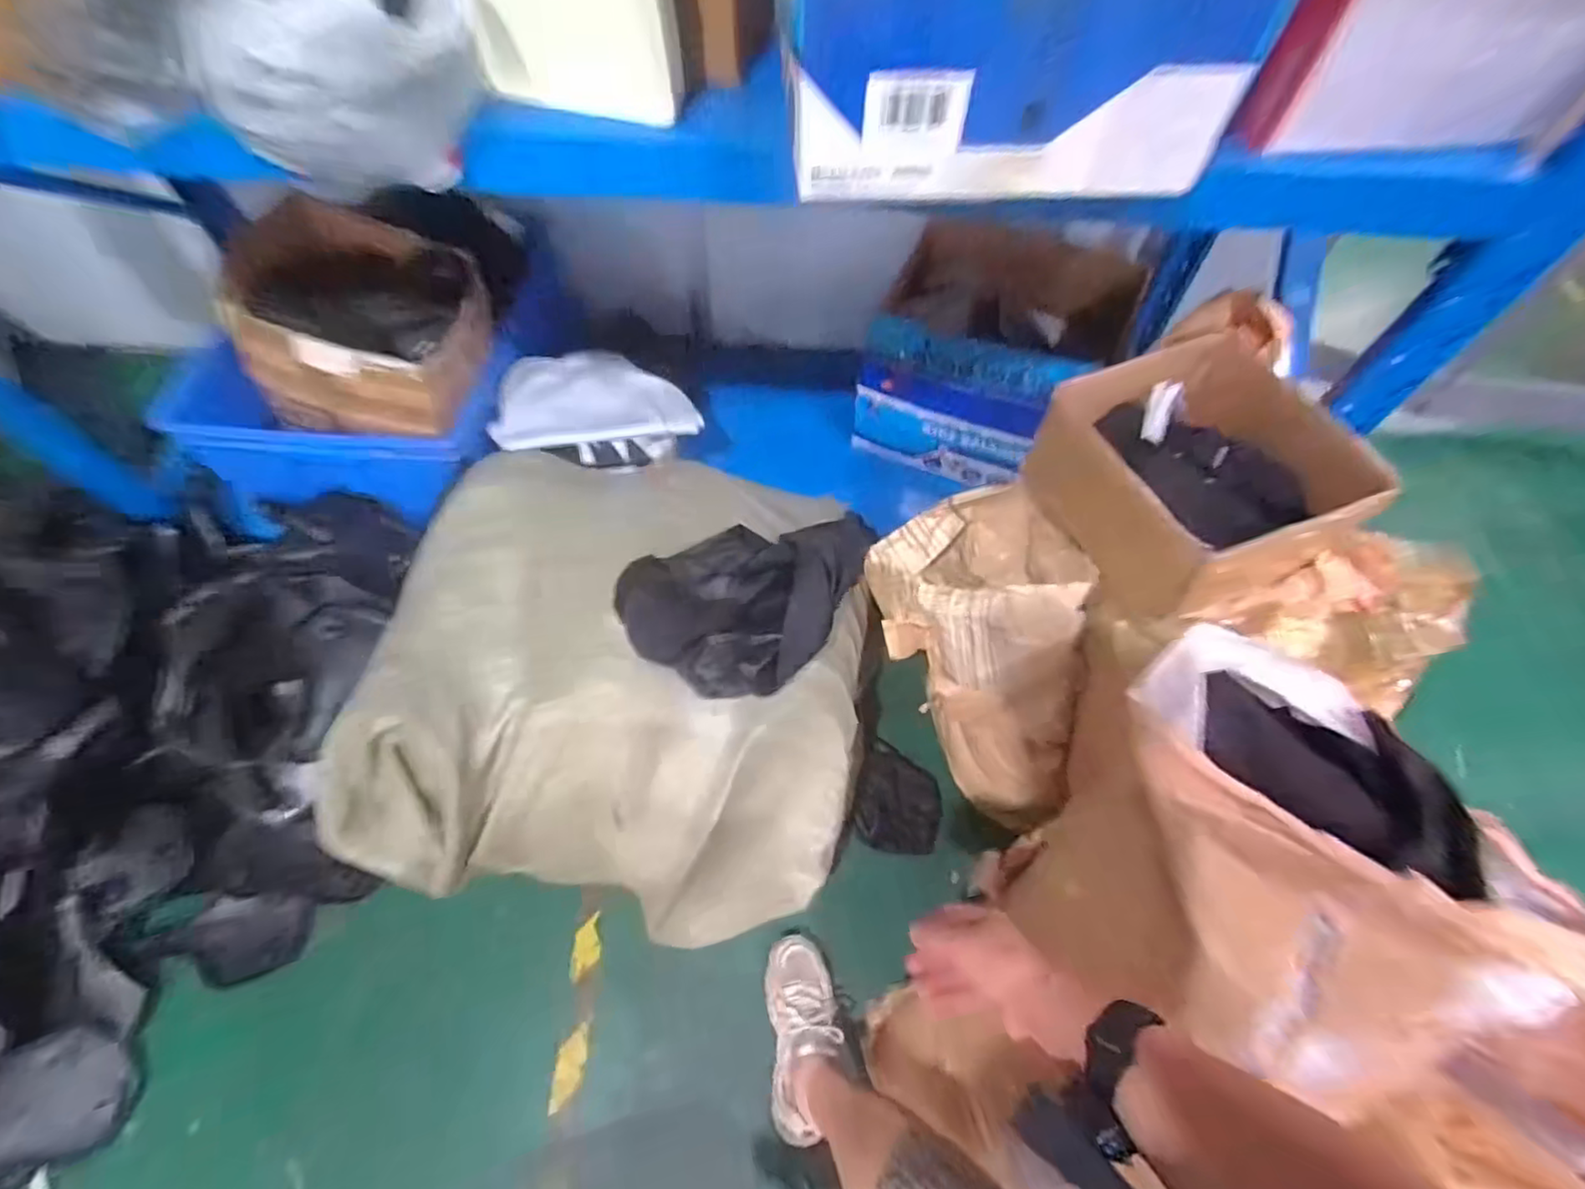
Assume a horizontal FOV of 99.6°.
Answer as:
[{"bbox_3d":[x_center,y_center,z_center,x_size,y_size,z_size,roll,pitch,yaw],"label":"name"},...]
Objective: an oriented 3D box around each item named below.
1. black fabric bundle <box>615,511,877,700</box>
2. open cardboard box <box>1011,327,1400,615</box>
[{"bbox_3d":[-0.061,-0.025,0.946,0.262,0.110,0.364,22,63,11],"label":"black fabric bundle"},{"bbox_3d":[0.501,-0.156,0.854,0.300,0.170,0.303,-20,63,-12],"label":"open cardboard box"}]

